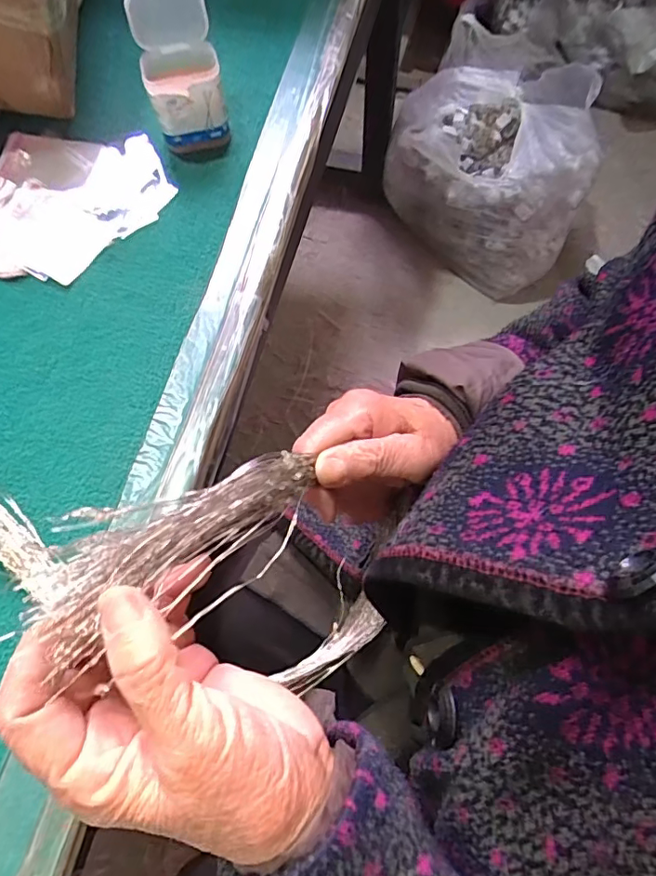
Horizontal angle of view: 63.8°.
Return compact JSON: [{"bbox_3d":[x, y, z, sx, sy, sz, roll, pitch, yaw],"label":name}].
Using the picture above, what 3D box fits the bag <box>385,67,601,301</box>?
[{"bbox_3d":[0.288,-0.483,1.002,0.368,0.313,0.228,23,70,9],"label":"bag"}]

